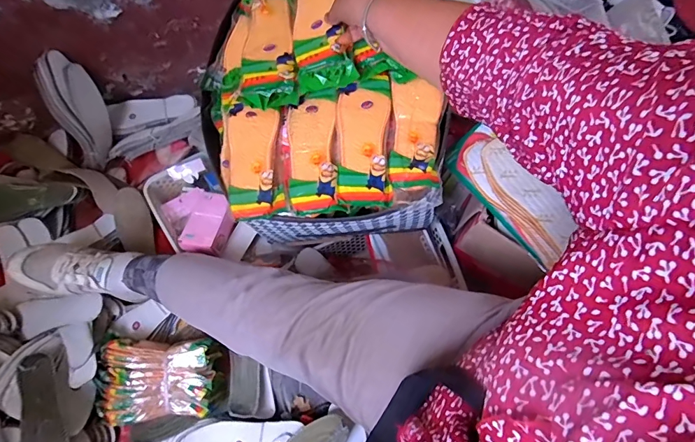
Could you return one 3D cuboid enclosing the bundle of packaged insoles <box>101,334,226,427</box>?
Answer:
[{"bbox_3d":[-0.322,0.277,0.705,0.195,0.069,0.137,1,70,-1],"label":"bundle of packaged insoles"}]

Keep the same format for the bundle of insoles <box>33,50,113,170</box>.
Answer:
[{"bbox_3d":[-0.546,-0.220,0.824,0.082,0.232,0.065,-12,35,-5],"label":"bundle of insoles"}]

